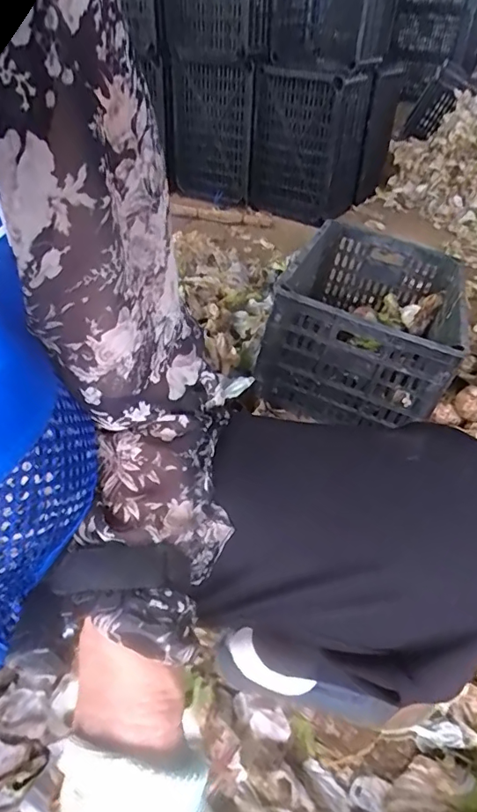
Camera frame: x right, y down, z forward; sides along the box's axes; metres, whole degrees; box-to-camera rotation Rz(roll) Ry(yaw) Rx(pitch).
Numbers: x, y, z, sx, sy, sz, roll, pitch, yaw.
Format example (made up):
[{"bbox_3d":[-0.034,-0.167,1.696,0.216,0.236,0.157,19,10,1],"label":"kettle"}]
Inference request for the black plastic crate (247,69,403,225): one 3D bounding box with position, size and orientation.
[{"bbox_3d":[0.296,-0.923,1.707,0.308,0.434,0.505,26,46,24],"label":"black plastic crate"}]

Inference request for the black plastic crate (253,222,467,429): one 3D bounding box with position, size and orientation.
[{"bbox_3d":[0.251,-0.187,0.929,0.301,0.214,0.457,15,43,14],"label":"black plastic crate"}]

